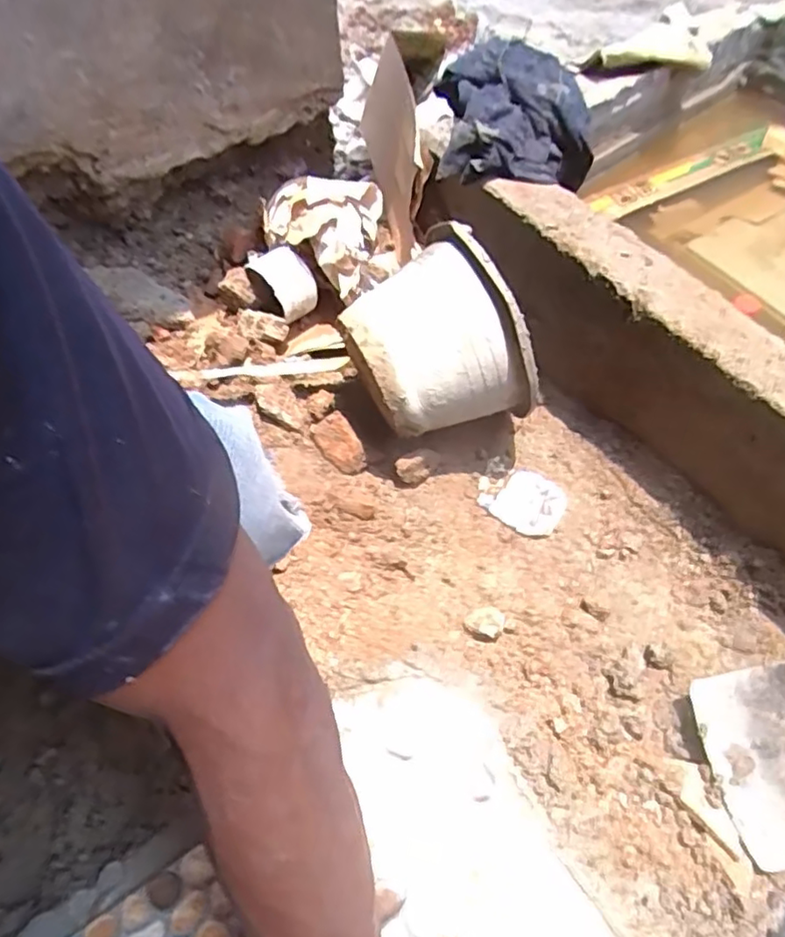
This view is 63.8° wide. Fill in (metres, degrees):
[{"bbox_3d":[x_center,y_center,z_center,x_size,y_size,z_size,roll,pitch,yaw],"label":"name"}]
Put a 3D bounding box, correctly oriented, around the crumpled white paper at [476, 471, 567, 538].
[{"bbox_3d":[0.158,0.037,0.749,0.090,0.018,0.072,29,65,18],"label":"crumpled white paper"}]

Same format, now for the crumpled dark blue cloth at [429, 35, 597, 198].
[{"bbox_3d":[0.157,-0.440,0.782,0.186,0.087,0.211,8,60,7],"label":"crumpled dark blue cloth"}]

